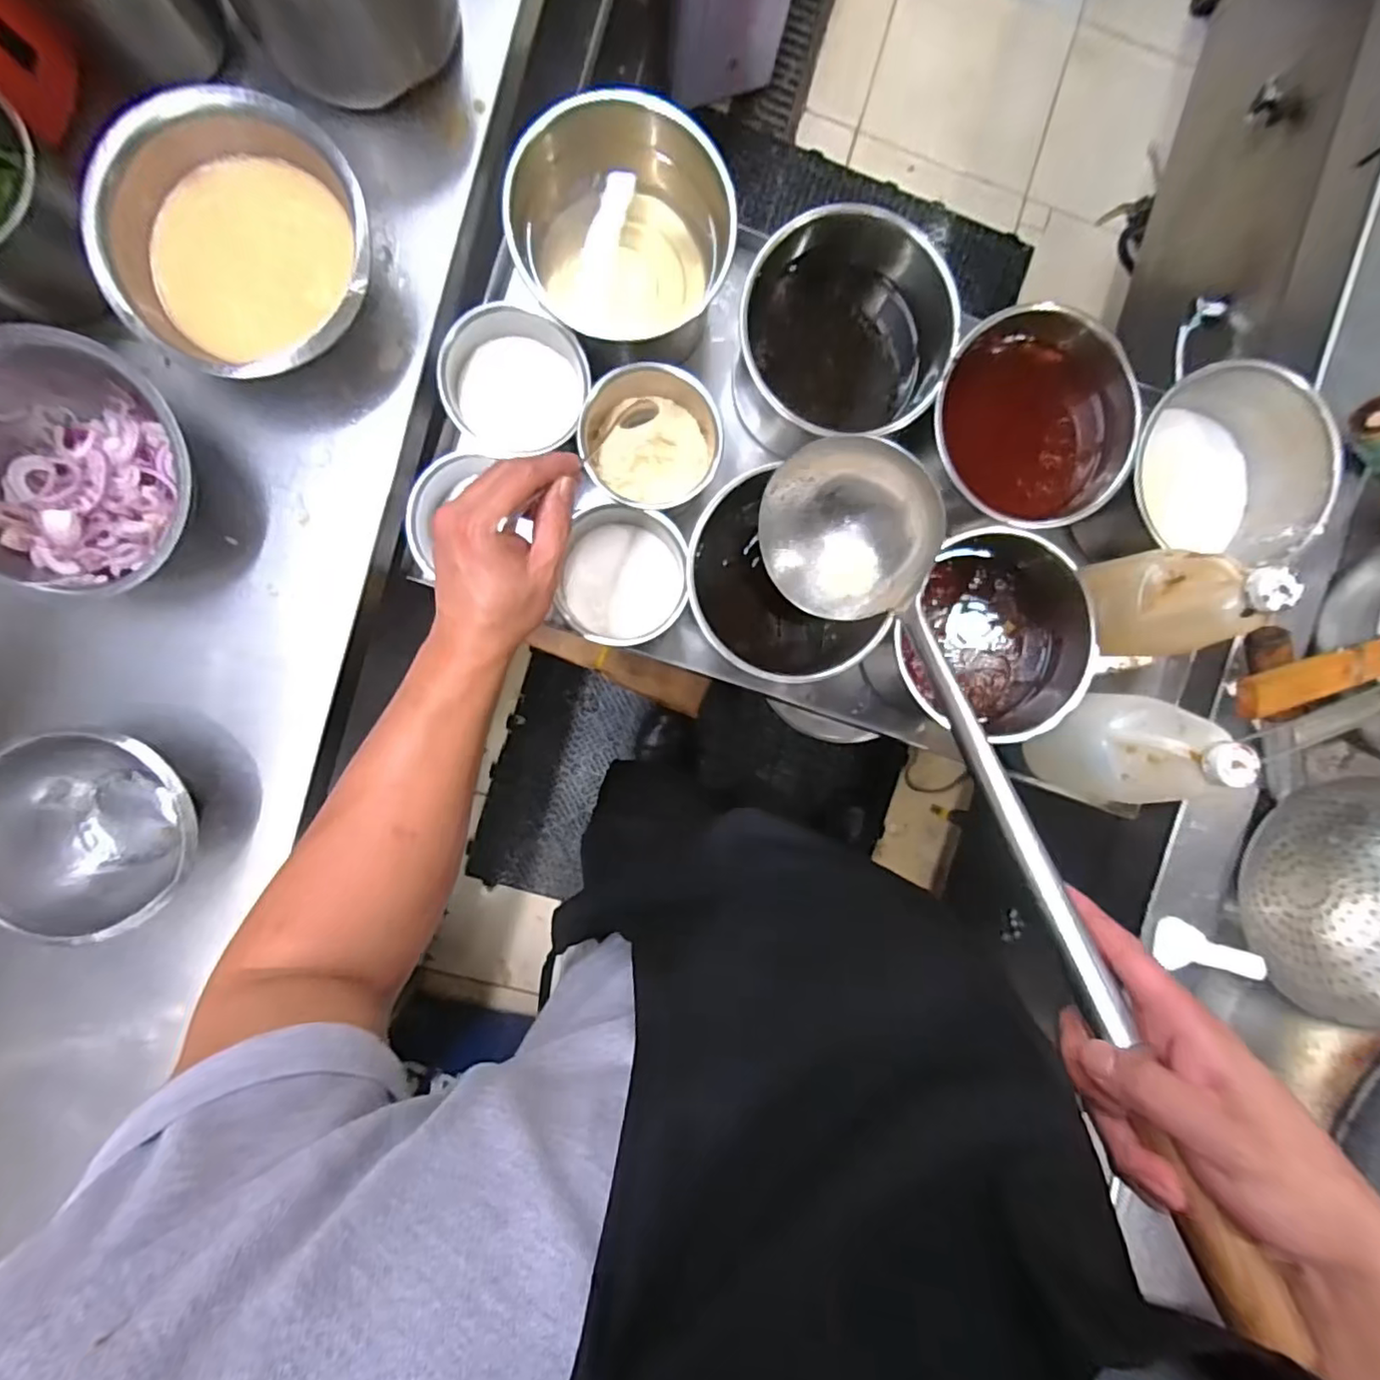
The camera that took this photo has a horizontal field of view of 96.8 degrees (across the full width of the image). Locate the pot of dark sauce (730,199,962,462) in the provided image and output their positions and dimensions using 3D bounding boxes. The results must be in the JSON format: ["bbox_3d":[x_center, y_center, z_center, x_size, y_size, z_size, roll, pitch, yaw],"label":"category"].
[{"bbox_3d":[0.123,-0.295,0.542,0.171,0.159,0.150,-10,95,-4],"label":"pot of dark sauce"}]

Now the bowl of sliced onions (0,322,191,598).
[{"bbox_3d":[-0.424,-0.154,0.435,0.168,0.080,0.165,0,94,-5],"label":"bowl of sliced onions"}]

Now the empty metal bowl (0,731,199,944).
[{"bbox_3d":[-0.433,0.099,0.454,0.142,0.075,0.145,0,94,-5],"label":"empty metal bowl"}]

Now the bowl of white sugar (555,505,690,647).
[{"bbox_3d":[-0.055,-0.098,0.529,0.104,0.068,0.115,15,92,-6],"label":"bowl of white sugar"}]

